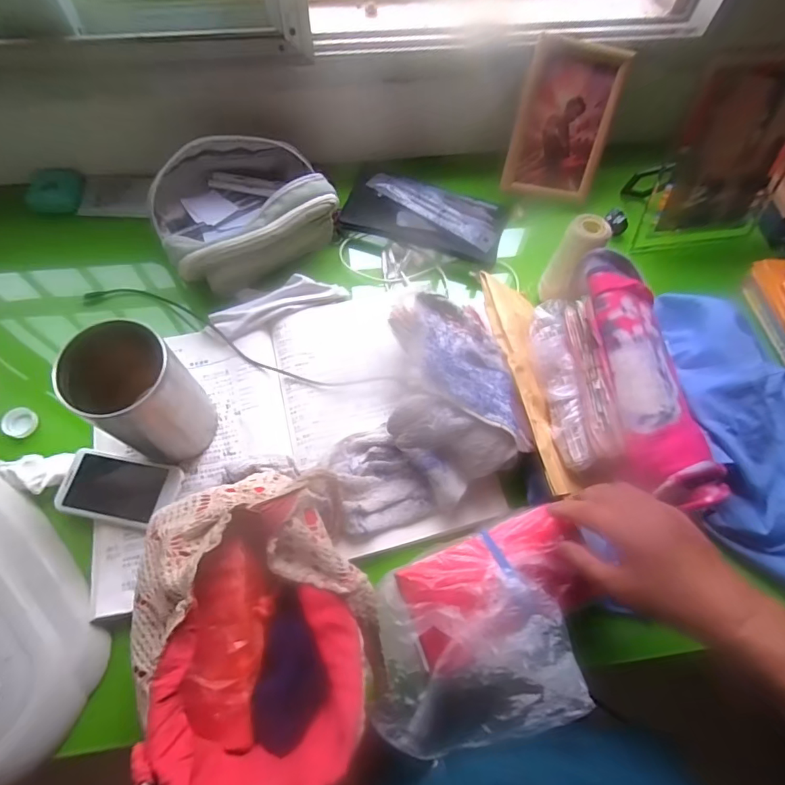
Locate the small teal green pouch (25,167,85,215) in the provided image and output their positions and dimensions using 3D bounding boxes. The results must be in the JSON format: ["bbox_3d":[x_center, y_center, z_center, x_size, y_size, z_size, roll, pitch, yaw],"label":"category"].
[{"bbox_3d":[-0.459,-0.275,0.649,0.061,0.031,0.066,-5,68,-4],"label":"small teal green pouch"}]

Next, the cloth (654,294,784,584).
[{"bbox_3d":[0.413,0.032,0.514,0.208,0.112,0.319,-9,68,-5],"label":"cloth"}]

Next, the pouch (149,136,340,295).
[{"bbox_3d":[-0.187,-0.233,0.599,0.203,0.066,0.163,-30,72,-13],"label":"pouch"}]

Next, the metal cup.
[{"bbox_3d":[-0.230,0.006,0.453,0.082,0.148,0.084,1,67,-2],"label":"metal cup"}]

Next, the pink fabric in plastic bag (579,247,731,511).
[{"bbox_3d":[0.249,-0.024,0.475,0.081,0.060,0.269,-2,68,-3],"label":"pink fabric in plastic bag"}]

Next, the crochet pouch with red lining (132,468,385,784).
[{"bbox_3d":[-0.092,0.146,0.306,0.153,0.096,0.182,-13,68,-7],"label":"crochet pouch with red lining"}]

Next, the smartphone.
[{"bbox_3d":[-0.275,0.097,0.485,0.116,0.014,0.066,11,68,3],"label":"smartphone"}]

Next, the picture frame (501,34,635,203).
[{"bbox_3d":[0.234,-0.366,0.653,0.134,0.182,0.013,6,24,-9],"label":"picture frame"}]

